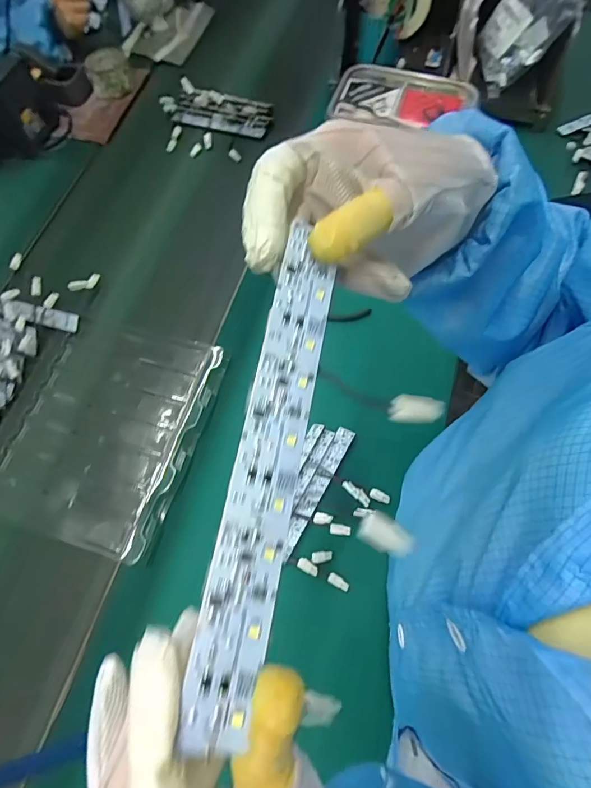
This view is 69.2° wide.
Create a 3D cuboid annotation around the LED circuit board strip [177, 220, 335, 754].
[{"bbox_3d":[-0.008,0.020,0.157,0.024,0.004,0.179,16,69,-15],"label":"LED circuit board strip"}]

